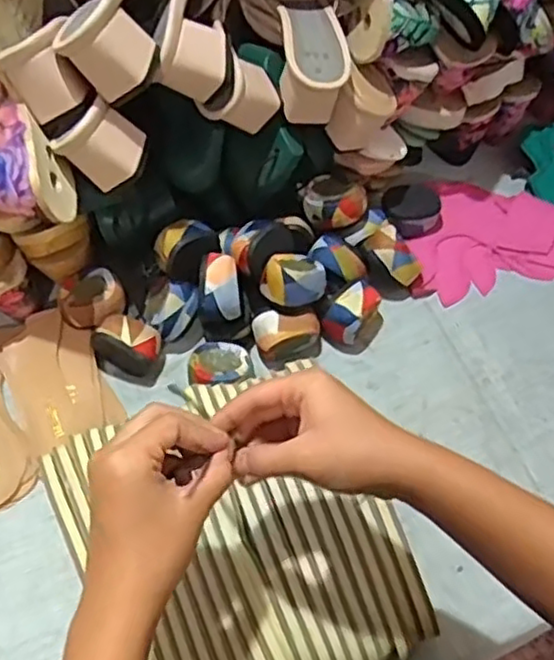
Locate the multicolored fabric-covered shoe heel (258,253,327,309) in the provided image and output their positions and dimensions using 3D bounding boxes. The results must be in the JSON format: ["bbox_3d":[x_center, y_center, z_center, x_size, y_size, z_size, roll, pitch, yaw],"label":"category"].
[{"bbox_3d":[0.016,-0.051,0.647,0.061,0.029,0.051,-20,58,-11],"label":"multicolored fabric-covered shoe heel"}]

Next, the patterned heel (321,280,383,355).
[{"bbox_3d":[0.079,-0.018,0.677,0.046,0.052,0.067,35,64,22],"label":"patterned heel"}]

